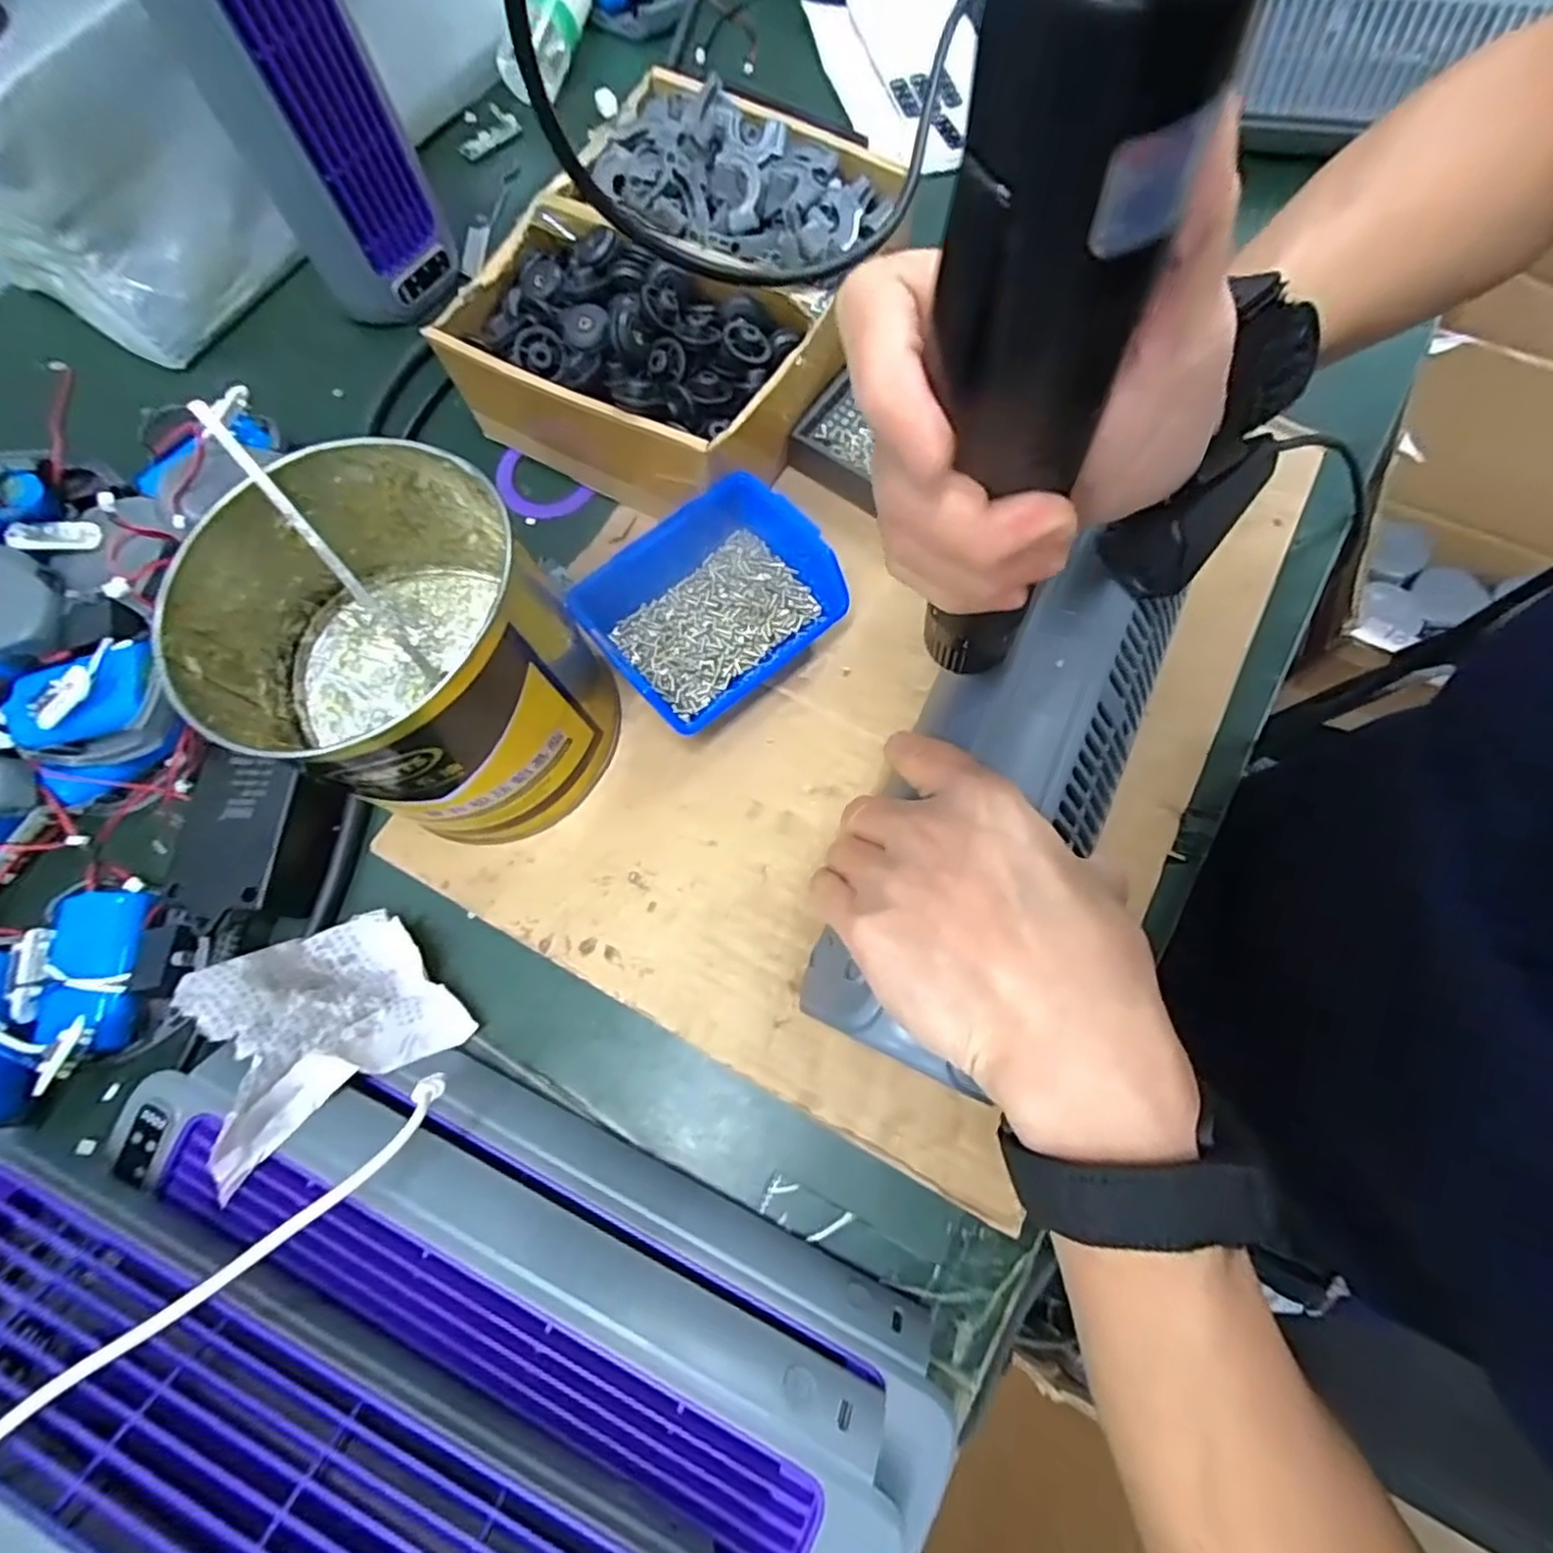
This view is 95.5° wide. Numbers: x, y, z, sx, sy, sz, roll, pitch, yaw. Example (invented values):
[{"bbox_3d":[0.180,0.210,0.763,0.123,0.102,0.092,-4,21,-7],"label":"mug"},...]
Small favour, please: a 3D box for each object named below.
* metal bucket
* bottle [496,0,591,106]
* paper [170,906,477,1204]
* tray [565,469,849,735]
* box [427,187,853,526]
[{"bbox_3d":[-0.143,-0.044,0.293,0.122,0.114,0.129,0,72,1],"label":"metal bucket"},{"bbox_3d":[-0.152,-0.540,0.487,0.041,0.035,0.135,18,87,5],"label":"bottle"},{"bbox_3d":[-0.178,0.096,0.278,0.015,0.096,0.070,-34,87,28],"label":"paper"},{"bbox_3d":[-0.030,-0.084,0.340,0.112,0.045,0.088,-41,76,-11],"label":"tray"},{"bbox_3d":[-0.072,-0.213,0.366,0.168,0.069,0.117,32,76,11],"label":"box"}]

